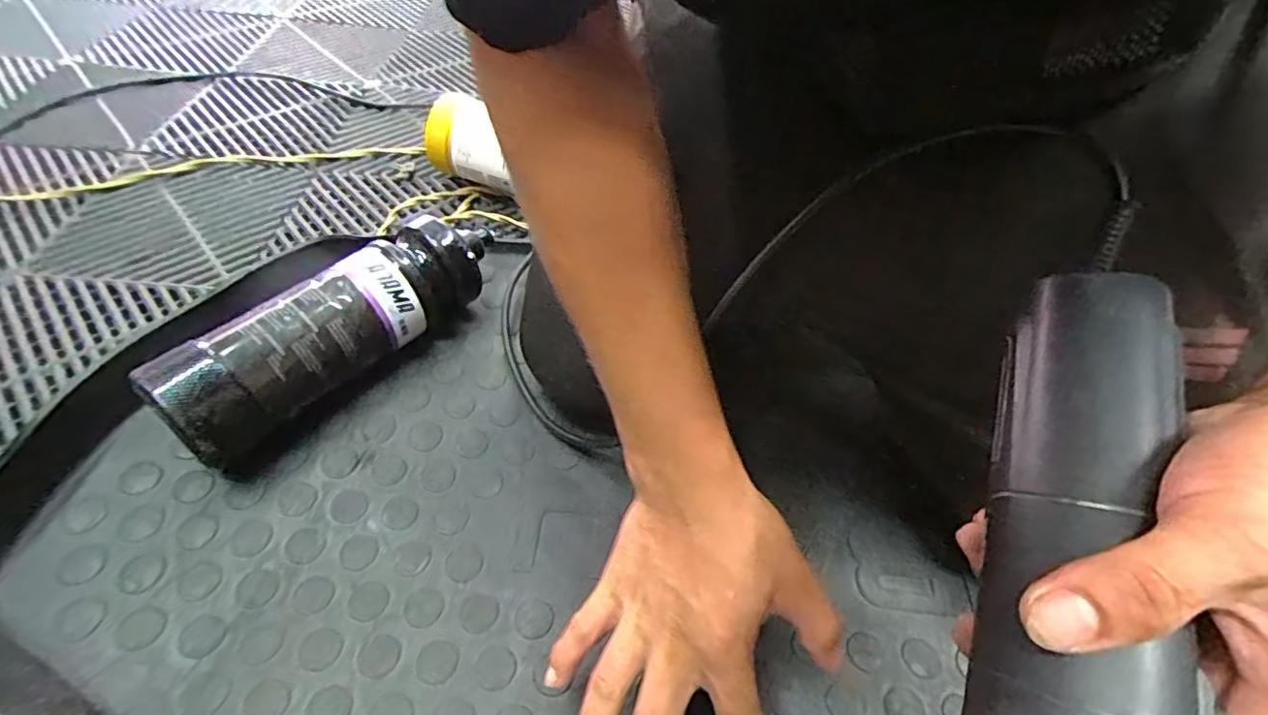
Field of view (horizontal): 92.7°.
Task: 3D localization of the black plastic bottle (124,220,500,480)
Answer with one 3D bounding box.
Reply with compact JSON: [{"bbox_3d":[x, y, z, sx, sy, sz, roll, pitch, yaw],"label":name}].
[{"bbox_3d":[-0.217,-0.024,0.469,0.074,0.088,0.267,33,55,21],"label":"black plastic bottle"}]

